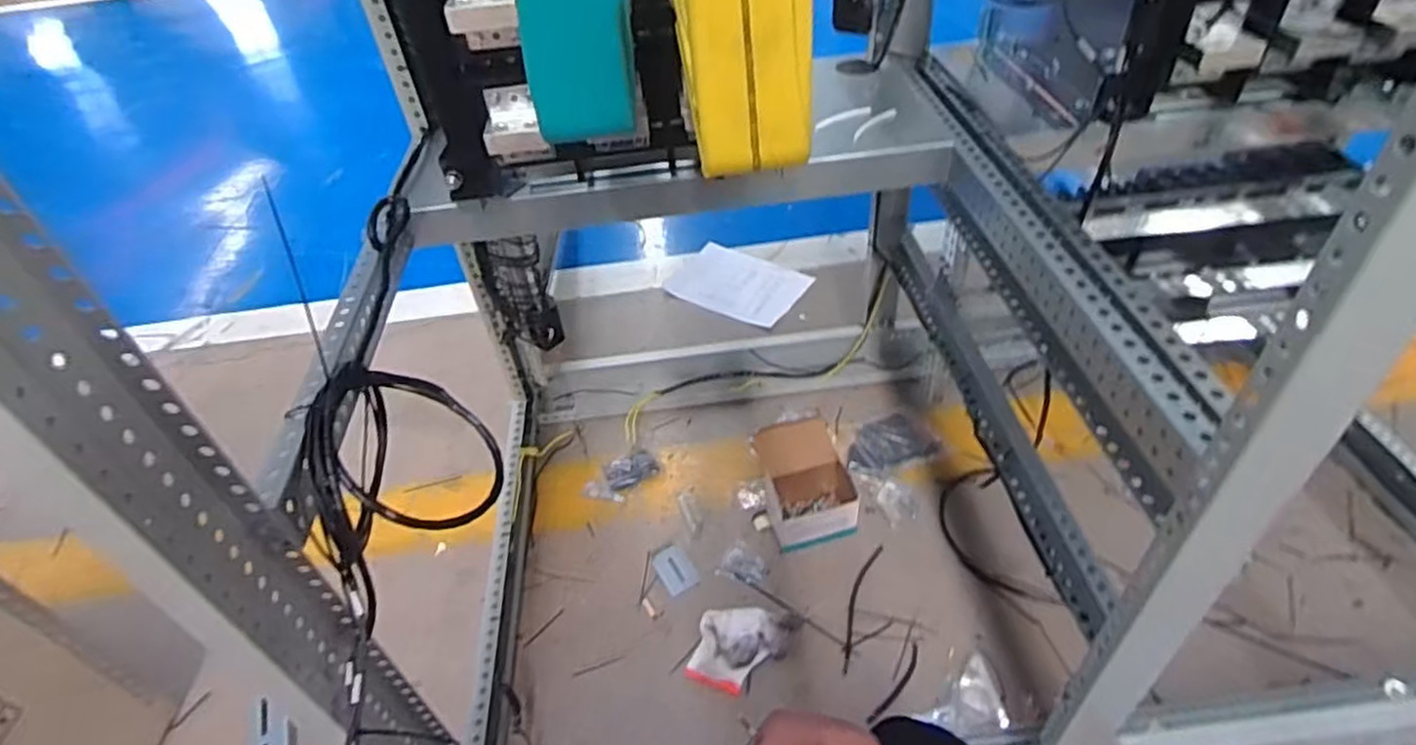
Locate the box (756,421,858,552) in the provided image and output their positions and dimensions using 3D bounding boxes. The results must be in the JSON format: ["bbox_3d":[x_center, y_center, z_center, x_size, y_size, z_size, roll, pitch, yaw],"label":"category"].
[{"bbox_3d":[0.157,0.179,1.138,0.139,0.120,0.142,-10,43,-4],"label":"box"}]

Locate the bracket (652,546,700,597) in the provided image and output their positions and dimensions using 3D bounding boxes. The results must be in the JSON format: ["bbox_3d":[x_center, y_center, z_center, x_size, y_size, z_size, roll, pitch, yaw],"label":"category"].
[{"bbox_3d":[-0.052,0.305,1.119,0.054,0.004,0.080,-25,46,-20],"label":"bracket"}]

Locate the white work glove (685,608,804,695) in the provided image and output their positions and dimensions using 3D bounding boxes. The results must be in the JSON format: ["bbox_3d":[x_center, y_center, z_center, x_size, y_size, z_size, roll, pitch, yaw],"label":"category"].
[{"bbox_3d":[0.050,0.382,1.012,0.134,0.028,0.115,9,45,16],"label":"white work glove"}]

